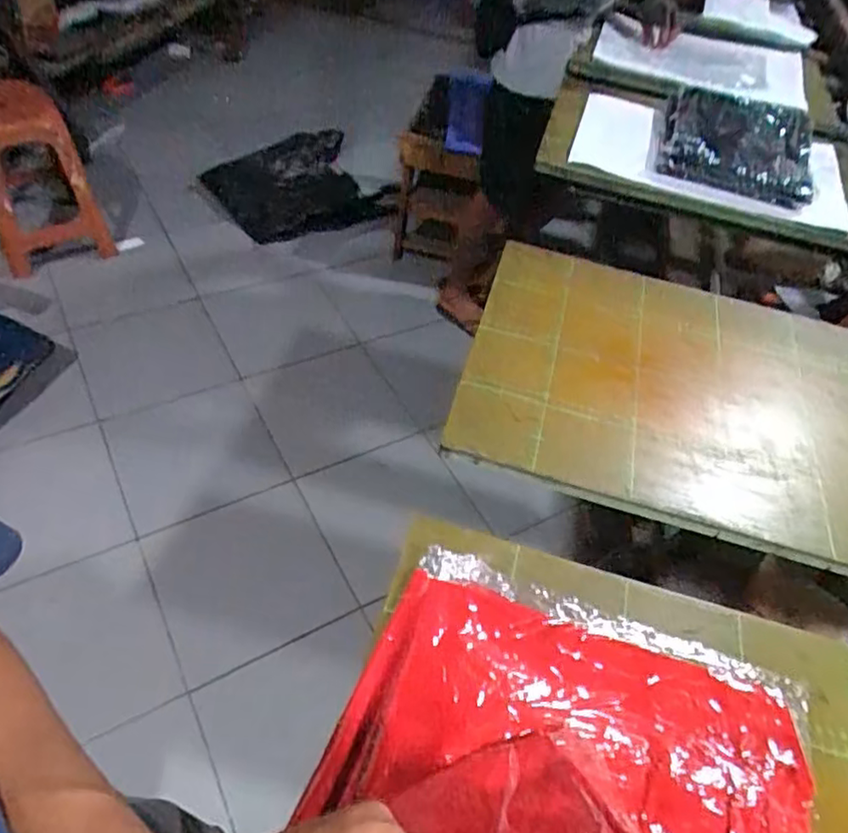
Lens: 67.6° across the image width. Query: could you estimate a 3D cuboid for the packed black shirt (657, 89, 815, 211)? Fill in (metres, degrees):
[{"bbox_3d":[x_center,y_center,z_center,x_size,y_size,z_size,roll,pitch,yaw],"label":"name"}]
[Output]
[{"bbox_3d":[0.571,-0.505,1.158,0.267,0.060,0.305,18,49,6],"label":"packed black shirt"}]

